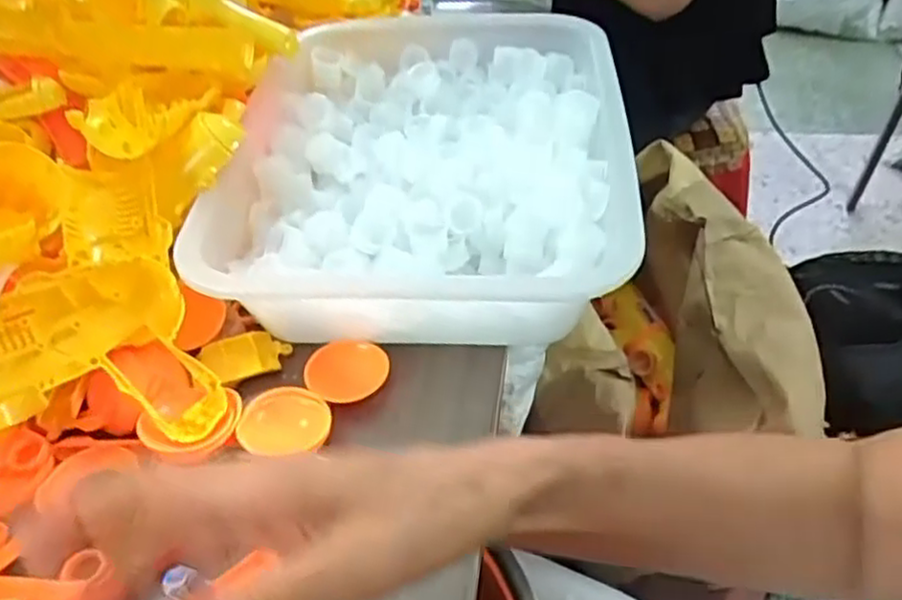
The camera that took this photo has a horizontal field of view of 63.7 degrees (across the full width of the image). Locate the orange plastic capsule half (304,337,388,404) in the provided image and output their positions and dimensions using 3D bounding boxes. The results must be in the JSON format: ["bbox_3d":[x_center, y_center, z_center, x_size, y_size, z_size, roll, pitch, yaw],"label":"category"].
[{"bbox_3d":[-0.070,0.047,0.486,0.053,0.011,0.046,-18,45,-13],"label":"orange plastic capsule half"}]

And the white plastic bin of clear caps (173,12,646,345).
[{"bbox_3d":[-0.016,-0.110,0.579,0.292,0.075,0.372,0,44,5],"label":"white plastic bin of clear caps"}]

